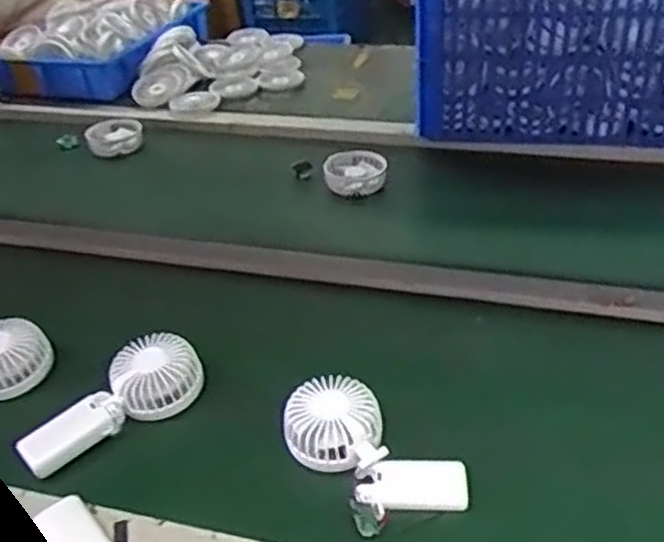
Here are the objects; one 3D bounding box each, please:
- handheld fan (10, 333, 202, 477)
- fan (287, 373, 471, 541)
[{"bbox_3d":[-0.215,0.131,0.738,0.181,0.046,0.080,-33,43,-19],"label":"handheld fan"},{"bbox_3d":[0.027,0.163,0.649,0.179,0.041,0.103,35,47,24],"label":"fan"}]

